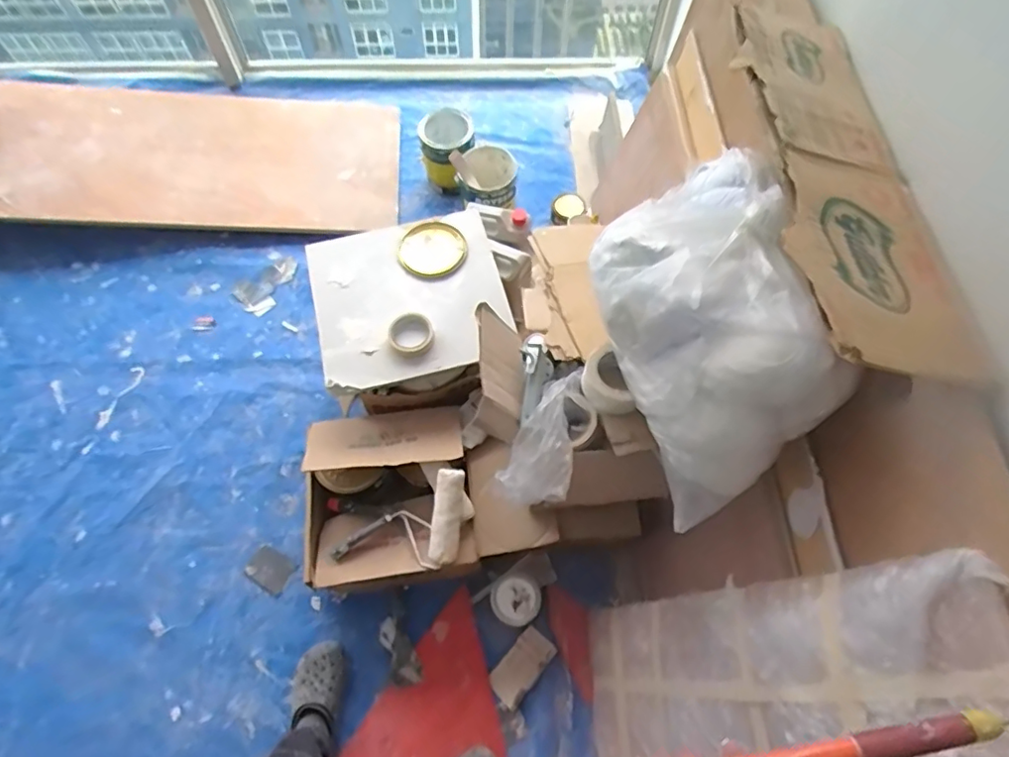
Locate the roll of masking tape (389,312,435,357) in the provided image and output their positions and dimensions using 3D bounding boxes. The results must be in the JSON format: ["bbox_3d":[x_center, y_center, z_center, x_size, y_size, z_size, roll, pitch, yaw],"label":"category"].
[{"bbox_3d":[-0.194,-0.096,1.219,0.098,0.025,0.093,0,64,0],"label":"roll of masking tape"}]

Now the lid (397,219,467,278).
[{"bbox_3d":[-0.169,-0.300,1.345,0.149,0.015,0.153,0,64,0],"label":"lid"}]

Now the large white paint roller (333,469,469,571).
[{"bbox_3d":[-0.195,0.316,1.159,0.305,0.108,0.167,-25,66,-12],"label":"large white paint roller"}]

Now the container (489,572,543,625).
[{"bbox_3d":[0.028,0.488,1.278,0.107,0.120,0.102,0,64,0],"label":"container"}]

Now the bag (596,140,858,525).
[{"bbox_3d":[0.298,-0.090,0.854,0.293,0.226,0.497,-15,65,-8],"label":"bag"}]

